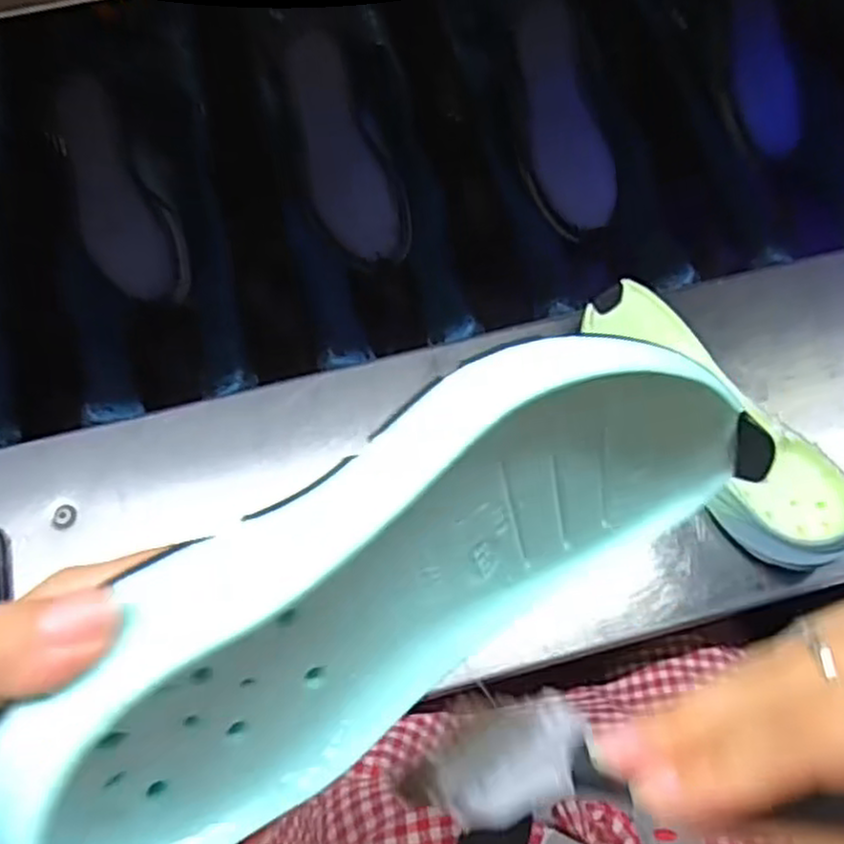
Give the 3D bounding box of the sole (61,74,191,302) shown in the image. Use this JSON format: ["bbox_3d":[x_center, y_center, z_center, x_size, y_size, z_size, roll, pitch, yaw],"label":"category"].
[{"bbox_3d":[-0.256,-0.193,0.613,0.070,0.028,0.201,-22,91,-10],"label":"sole"}]

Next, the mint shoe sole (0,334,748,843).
[{"bbox_3d":[-0.002,0.043,0.209,0.223,0.095,0.045,-29,37,-22],"label":"mint shoe sole"}]

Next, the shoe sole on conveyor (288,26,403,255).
[{"bbox_3d":[-0.071,-0.237,0.629,0.061,0.017,0.202,-17,89,-7],"label":"shoe sole on conveyor"}]

